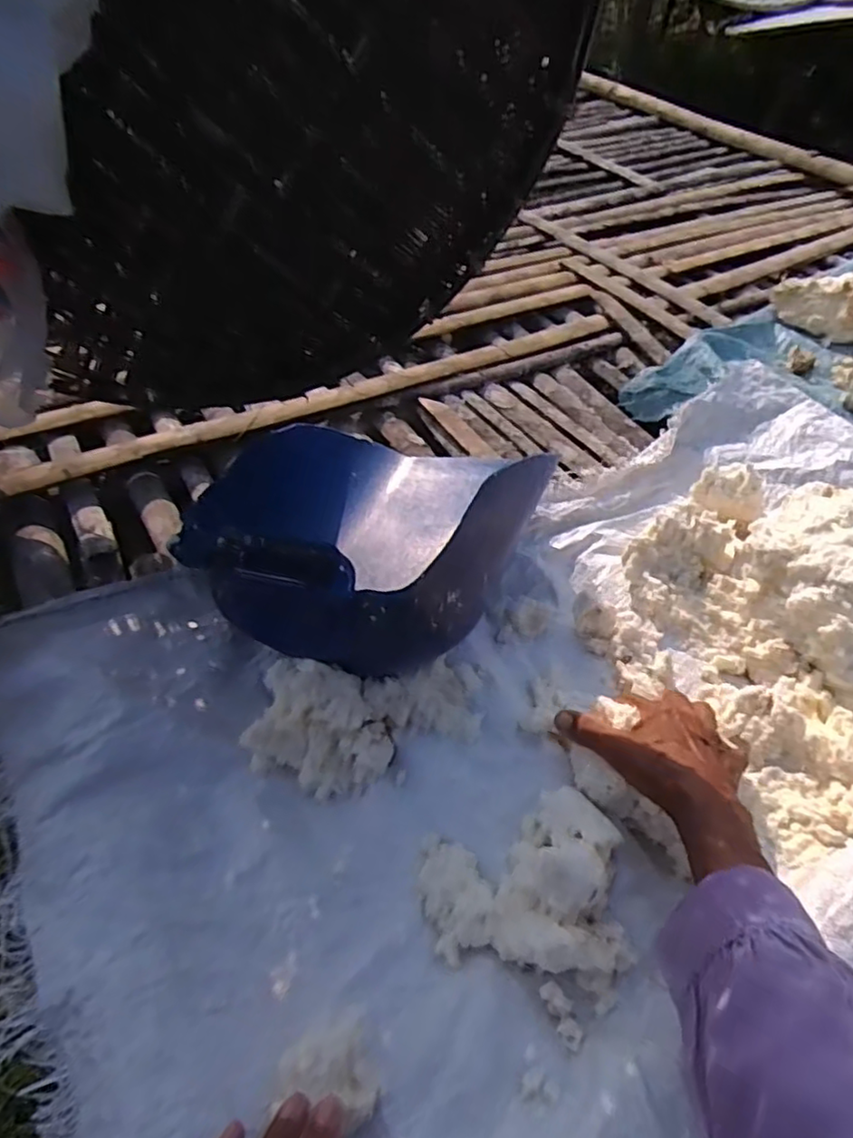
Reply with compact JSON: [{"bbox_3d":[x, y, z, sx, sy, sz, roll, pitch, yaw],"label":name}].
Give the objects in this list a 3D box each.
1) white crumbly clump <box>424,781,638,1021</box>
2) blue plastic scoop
[{"bbox_3d":[0.071,0.228,0.463,0.139,0.051,0.131,0,48,0],"label":"white crumbly clump"},{"bbox_3d":[-0.049,-0.063,0.640,0.283,0.174,0.329,20,51,17],"label":"blue plastic scoop"}]

